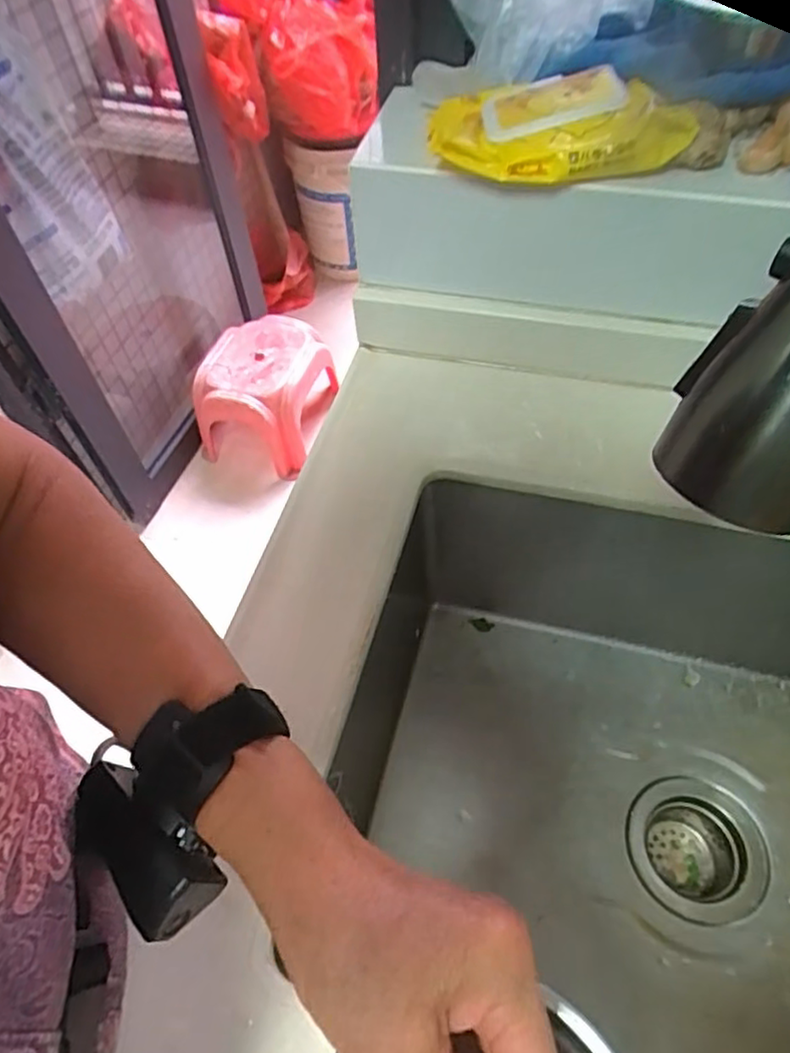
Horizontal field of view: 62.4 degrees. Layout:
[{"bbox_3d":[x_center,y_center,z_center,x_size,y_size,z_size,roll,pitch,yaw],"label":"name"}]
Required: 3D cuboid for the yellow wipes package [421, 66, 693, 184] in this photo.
[{"bbox_3d":[0.108,-0.272,0.444,0.165,0.036,0.087,7,56,8],"label":"yellow wipes package"}]

